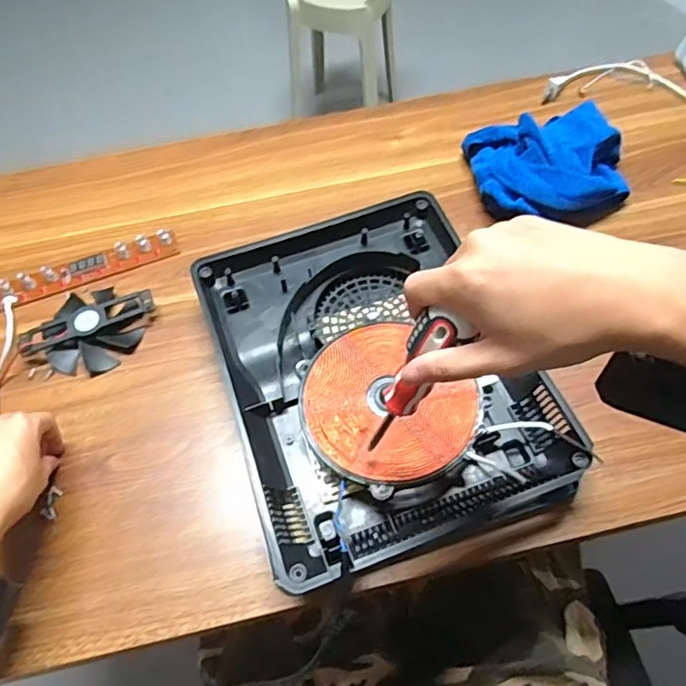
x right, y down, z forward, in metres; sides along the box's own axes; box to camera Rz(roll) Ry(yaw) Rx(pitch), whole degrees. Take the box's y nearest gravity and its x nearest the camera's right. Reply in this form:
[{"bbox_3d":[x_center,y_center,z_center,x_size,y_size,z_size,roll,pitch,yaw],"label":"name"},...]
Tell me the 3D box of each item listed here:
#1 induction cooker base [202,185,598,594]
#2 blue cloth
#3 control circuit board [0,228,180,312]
[{"bbox_3d":[0.025,0.017,0.549,0.266,0.058,0.348,-19,60,-8],"label":"induction cooker base"},{"bbox_3d":[0.247,-0.216,0.665,0.185,0.079,0.157,-11,59,-4],"label":"blue cloth"},{"bbox_3d":[-0.291,-0.087,0.652,0.201,0.011,0.035,-20,60,-9],"label":"control circuit board"}]

